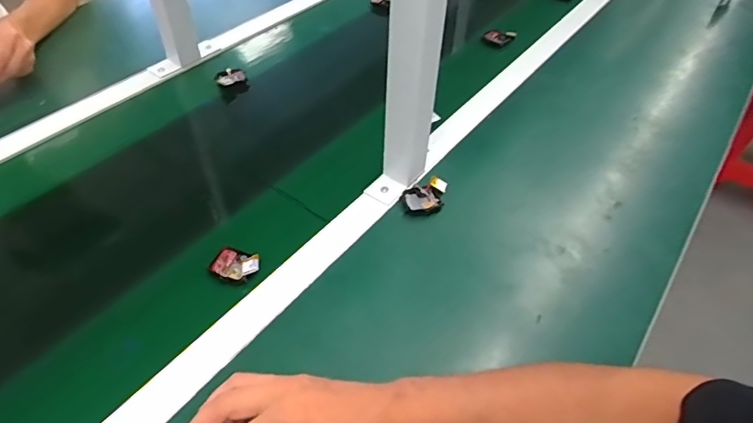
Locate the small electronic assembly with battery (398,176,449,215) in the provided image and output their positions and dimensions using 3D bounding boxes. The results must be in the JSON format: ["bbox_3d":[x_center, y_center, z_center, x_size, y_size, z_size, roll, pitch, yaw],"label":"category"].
[{"bbox_3d":[0.064,-0.018,0.600,0.060,0.019,0.040,-19,51,-18],"label":"small electronic assembly with battery"}]

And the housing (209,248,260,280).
[{"bbox_3d":[-0.149,0.057,0.526,0.053,0.013,0.035,14,48,10],"label":"housing"}]

